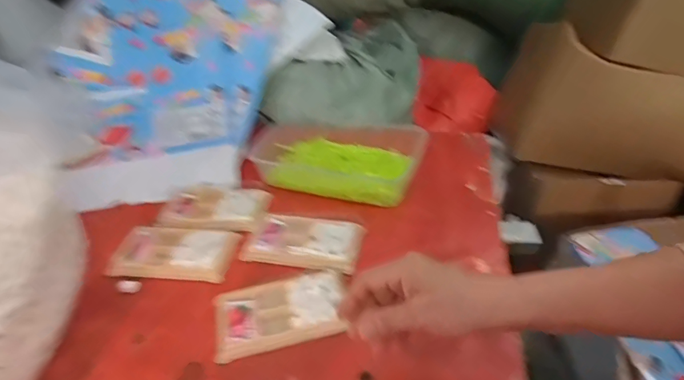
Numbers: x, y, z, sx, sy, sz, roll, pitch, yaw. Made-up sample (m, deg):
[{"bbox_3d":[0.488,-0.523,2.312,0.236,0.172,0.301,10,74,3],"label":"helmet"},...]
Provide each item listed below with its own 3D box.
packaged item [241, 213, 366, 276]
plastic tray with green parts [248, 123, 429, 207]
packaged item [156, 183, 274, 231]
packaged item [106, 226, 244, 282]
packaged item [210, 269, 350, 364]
[{"bbox_3d":[-0.047,0.064,0.542,0.138,0.016,0.073,6,38,14],"label":"packaged item"},{"bbox_3d":[-0.009,-0.055,0.664,0.254,0.044,0.165,7,38,16],"label":"plastic tray with green parts"},{"bbox_3d":[-0.175,0.021,0.601,0.142,0.012,0.083,1,37,8],"label":"packaged item"},{"bbox_3d":[-0.207,0.076,0.540,0.148,0.013,0.079,2,37,8],"label":"packaged item"},{"bbox_3d":[-0.063,0.124,0.457,0.136,0.014,0.087,-12,37,-10],"label":"packaged item"}]

